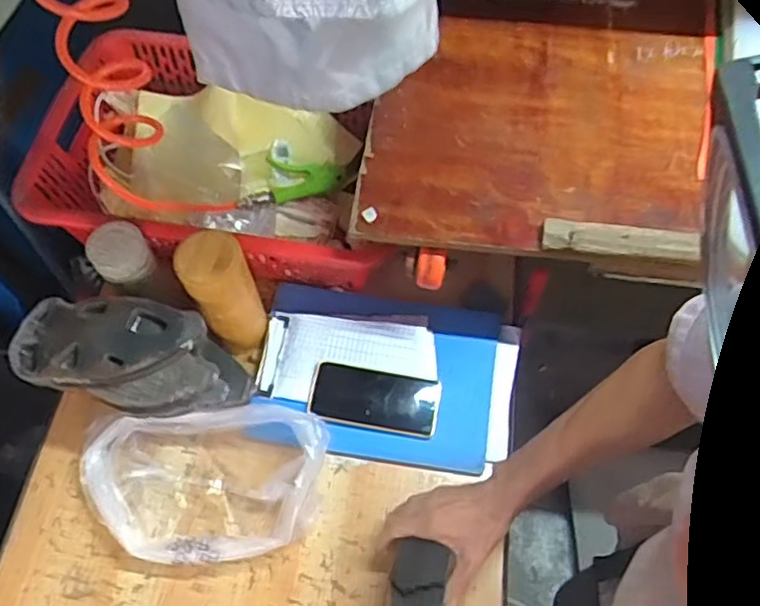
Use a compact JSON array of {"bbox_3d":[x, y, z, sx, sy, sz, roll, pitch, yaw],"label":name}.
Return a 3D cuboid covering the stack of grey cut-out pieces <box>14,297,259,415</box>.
[{"bbox_3d":[-0.295,0.083,0.815,0.257,0.165,0.125,7,67,4],"label":"stack of grey cut-out pieces"}]

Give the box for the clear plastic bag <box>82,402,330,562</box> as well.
[{"bbox_3d":[-0.213,0.224,0.800,0.292,0.082,0.173,-6,62,-2],"label":"clear plastic bag"}]

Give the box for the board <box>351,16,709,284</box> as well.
[{"bbox_3d":[0.199,-0.224,0.804,0.397,0.037,0.379,9,66,4],"label":"board"}]

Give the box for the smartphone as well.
[{"bbox_3d":[-0.006,0.125,0.858,0.166,0.009,0.076,10,70,2],"label":"smartphone"}]

